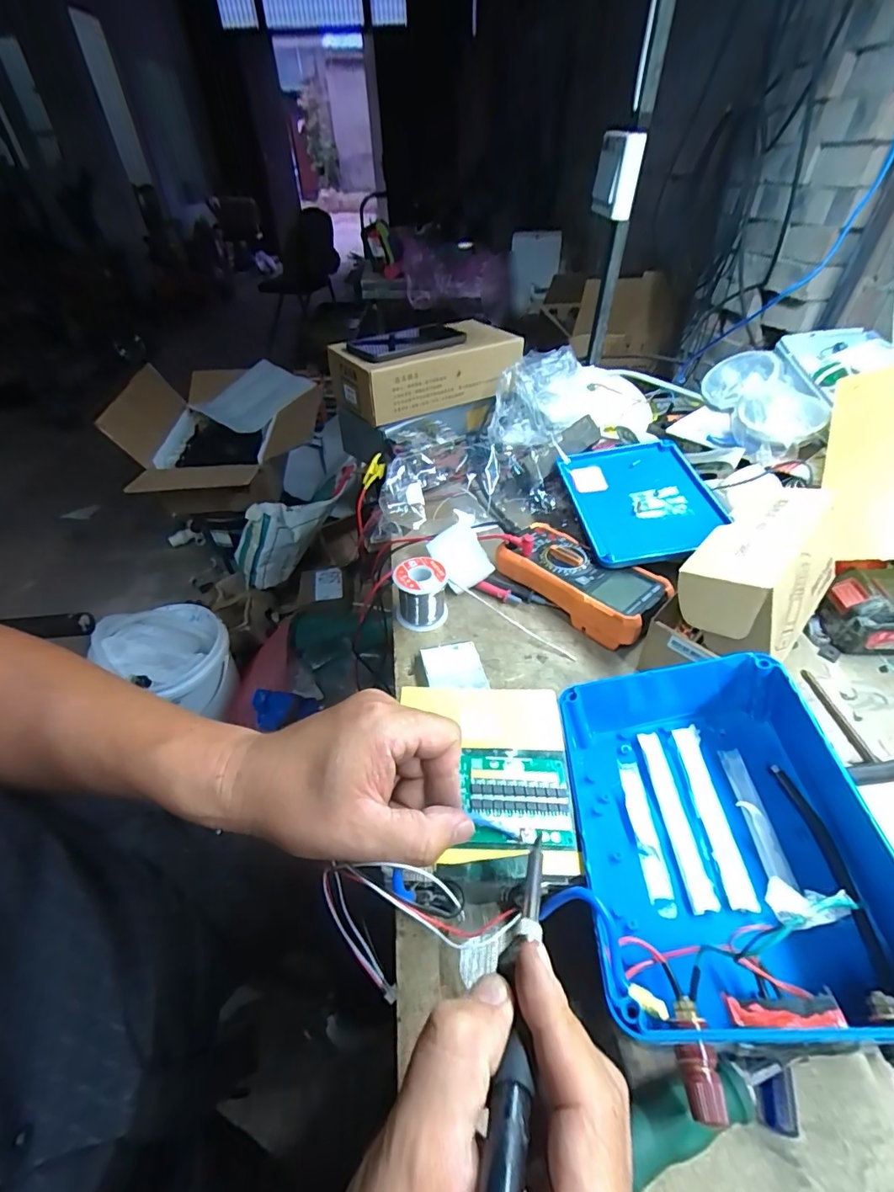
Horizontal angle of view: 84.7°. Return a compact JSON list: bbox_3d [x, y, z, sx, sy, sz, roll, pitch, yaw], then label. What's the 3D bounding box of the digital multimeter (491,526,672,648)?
[{"bbox_3d":[0.140,-0.014,0.521,0.079,0.045,0.171,-33,51,-30],"label":"digital multimeter"}]

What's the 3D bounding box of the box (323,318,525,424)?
[{"bbox_3d":[-0.030,-0.341,0.735,0.261,0.081,0.152,-18,45,-17],"label":"box"}]

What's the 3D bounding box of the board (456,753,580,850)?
[{"bbox_3d":[0.044,0.126,0.309,0.066,0.009,0.058,0,44,1],"label":"board"}]

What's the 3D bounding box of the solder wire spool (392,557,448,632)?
[{"bbox_3d":[-0.027,-0.003,0.498,0.052,0.054,0.049,-3,42,-1],"label":"solder wire spool"}]

